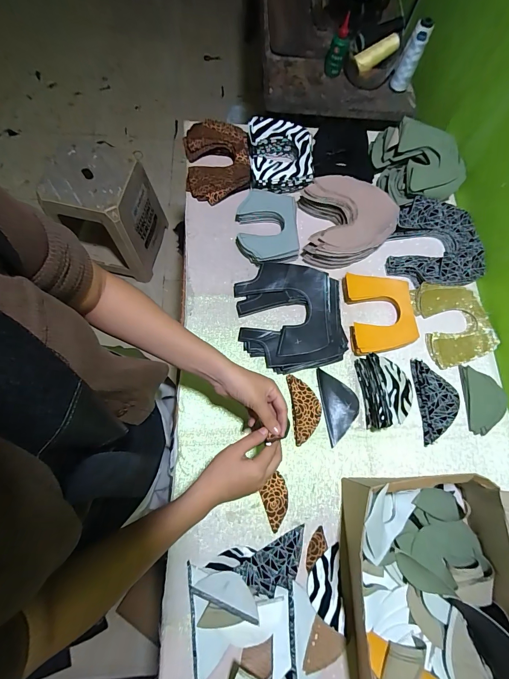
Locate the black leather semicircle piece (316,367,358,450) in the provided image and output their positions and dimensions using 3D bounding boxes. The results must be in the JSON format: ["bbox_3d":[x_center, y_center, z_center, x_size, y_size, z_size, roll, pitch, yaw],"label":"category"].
[{"bbox_3d":[0.153,0.116,0.565,0.061,0.014,0.126,-8,72,-4],"label":"black leather semicircle piece"}]

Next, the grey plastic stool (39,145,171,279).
[{"bbox_3d":[-0.556,-0.492,1.237,0.297,0.370,0.299,11,73,-2],"label":"grey plastic stool"}]

